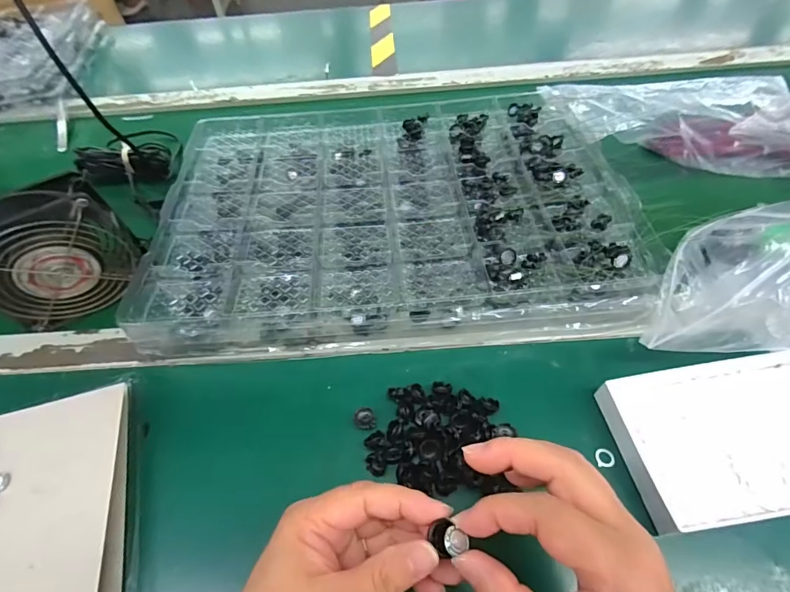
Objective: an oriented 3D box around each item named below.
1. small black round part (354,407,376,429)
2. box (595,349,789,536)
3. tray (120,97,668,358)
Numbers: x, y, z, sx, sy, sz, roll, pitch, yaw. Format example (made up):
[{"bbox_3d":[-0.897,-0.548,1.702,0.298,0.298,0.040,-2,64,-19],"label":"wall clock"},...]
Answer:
[{"bbox_3d":[-0.024,0.094,0.314,0.015,0.004,0.016,-1,55,2],"label":"small black round part"},{"bbox_3d":[0.246,0.093,0.288,0.181,0.025,0.104,-9,55,-3],"label":"box"},{"bbox_3d":[-0.006,-0.096,0.420,0.444,0.040,0.322,-1,55,2],"label":"tray"}]

